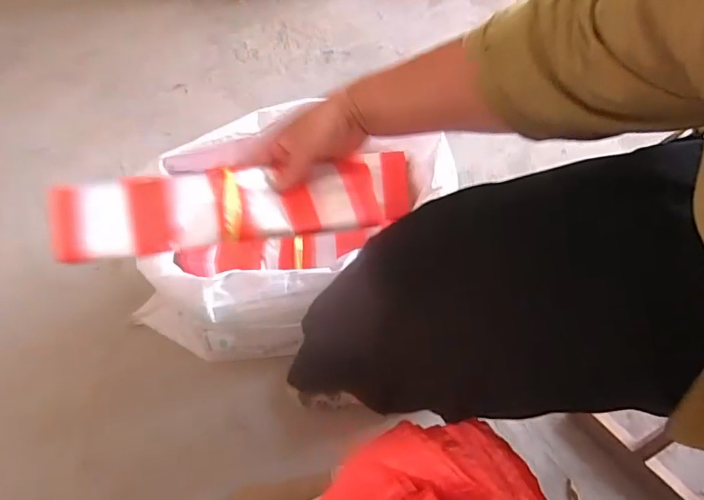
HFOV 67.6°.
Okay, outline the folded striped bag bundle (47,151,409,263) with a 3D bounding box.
[{"bbox_3d":[-0.107,-0.044,0.515,0.322,0.031,0.084,-8,64,-18],"label":"folded striped bag bundle"}]

